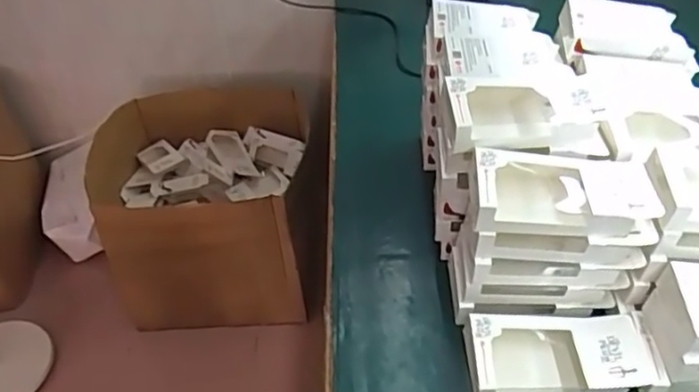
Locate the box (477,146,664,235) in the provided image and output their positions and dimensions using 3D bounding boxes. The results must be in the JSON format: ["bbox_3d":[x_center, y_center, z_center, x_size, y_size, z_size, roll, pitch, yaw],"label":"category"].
[{"bbox_3d":[0.238,-0.006,0.701,0.197,0.044,0.098,1,41,5],"label":"box"}]

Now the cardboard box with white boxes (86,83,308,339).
[{"bbox_3d":[-0.390,0.043,1.805,0.539,0.473,0.494,-1,41,3],"label":"cardboard box with white boxes"}]

